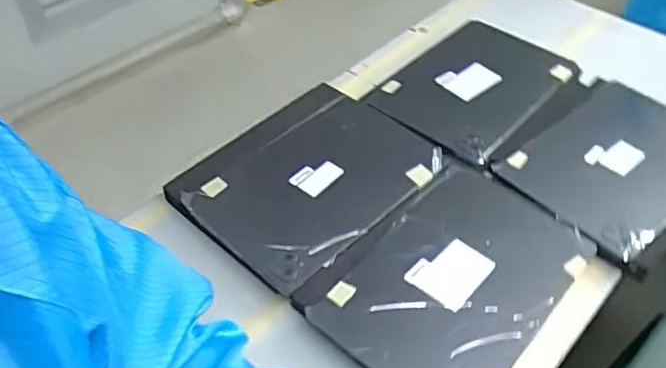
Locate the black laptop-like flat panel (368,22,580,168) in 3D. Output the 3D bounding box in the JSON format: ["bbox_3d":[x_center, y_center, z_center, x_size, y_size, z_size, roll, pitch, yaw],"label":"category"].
[{"bbox_3d":[0.185,-0.138,0.780,0.178,0.011,0.257,33,56,26],"label":"black laptop-like flat panel"}]

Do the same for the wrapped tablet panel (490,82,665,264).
[{"bbox_3d":[0.332,-0.030,0.695,0.254,0.022,0.173,-33,56,-26],"label":"wrapped tablet panel"}]

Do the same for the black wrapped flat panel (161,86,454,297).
[{"bbox_3d":[-0.026,-0.011,0.672,0.220,0.021,0.259,31,55,25],"label":"black wrapped flat panel"}]

